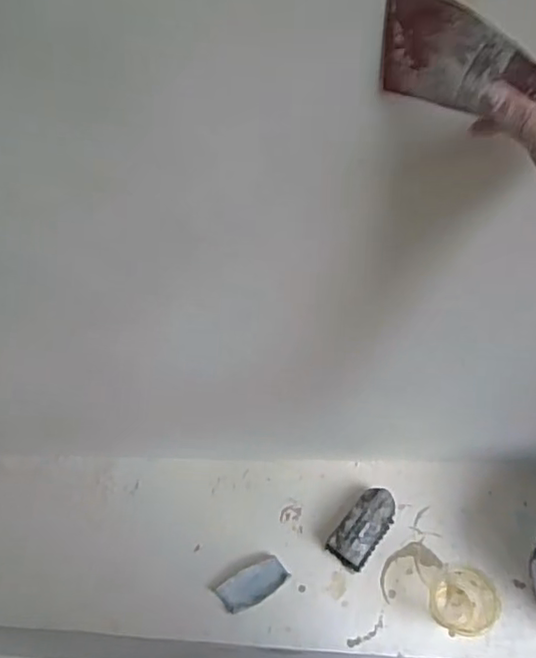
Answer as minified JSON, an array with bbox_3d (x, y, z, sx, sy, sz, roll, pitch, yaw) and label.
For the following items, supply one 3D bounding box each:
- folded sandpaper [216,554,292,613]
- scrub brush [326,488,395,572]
[{"bbox_3d":[-0.022,0.379,0.892,0.101,0.012,0.049,-29,61,-13],"label":"folded sandpaper"},{"bbox_3d":[0.143,0.294,0.904,0.067,0.055,0.120,31,66,21],"label":"scrub brush"}]

